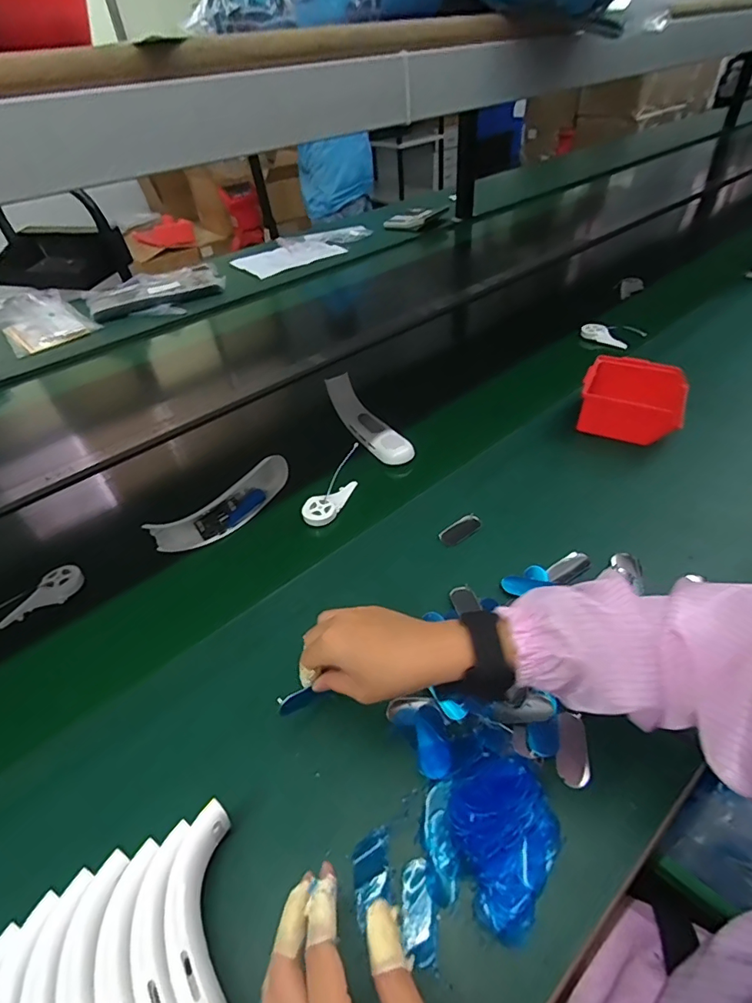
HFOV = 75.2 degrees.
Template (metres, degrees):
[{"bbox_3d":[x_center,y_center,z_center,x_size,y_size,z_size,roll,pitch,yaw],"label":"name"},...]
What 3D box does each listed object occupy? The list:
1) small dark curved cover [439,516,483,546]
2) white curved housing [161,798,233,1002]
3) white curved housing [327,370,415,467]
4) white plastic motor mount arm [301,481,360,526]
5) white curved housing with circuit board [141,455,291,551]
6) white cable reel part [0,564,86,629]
[{"bbox_3d":[0.104,0.035,0.598,0.056,0.011,0.026,-31,48,-26],"label":"small dark curved cover"},{"bbox_3d":[-0.093,0.295,0.295,0.047,0.034,0.195,-21,44,-17],"label":"white curved housing"},{"bbox_3d":[-0.011,-0.129,0.755,0.047,0.056,0.200,-25,46,-21],"label":"white curved housing"},{"bbox_3d":[-0.062,-0.003,0.659,0.045,0.015,0.088,13,45,20],"label":"white plastic motor mount arm"},{"bbox_3d":[-0.193,0.005,0.649,0.197,0.043,0.050,-34,49,-28],"label":"white curved housing with circuit board"},{"bbox_3d":[-0.389,0.112,0.572,0.039,0.018,0.092,17,46,23],"label":"white cable reel part"}]

